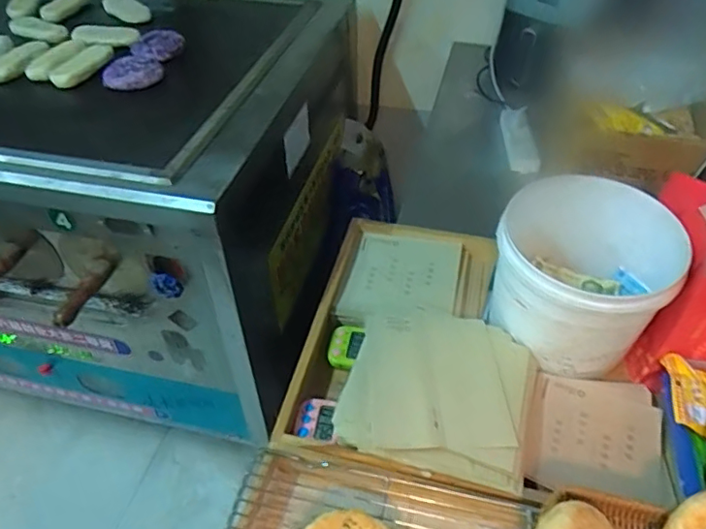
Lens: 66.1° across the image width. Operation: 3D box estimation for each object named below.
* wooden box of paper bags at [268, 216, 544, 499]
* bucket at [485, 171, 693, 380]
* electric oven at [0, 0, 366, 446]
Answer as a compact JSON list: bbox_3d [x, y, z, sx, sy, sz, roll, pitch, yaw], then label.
[{"bbox_3d":[0.090,0.090,0.736,0.301,0.072,0.404,8,46,9],"label":"wooden box of paper bags"},{"bbox_3d":[0.292,0.014,0.717,0.206,0.159,0.225,0,45,0],"label":"bucket"},{"bbox_3d":[-0.666,-0.199,1.435,1.189,0.747,0.940,11,46,12],"label":"electric oven"}]

